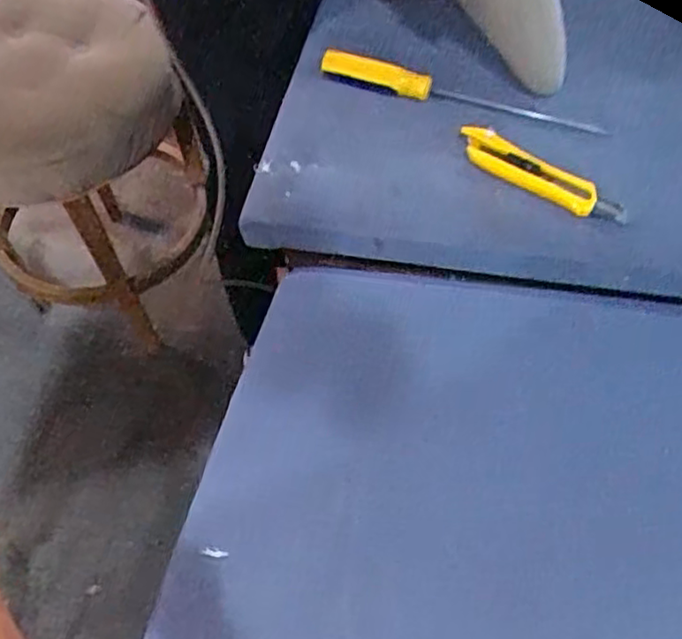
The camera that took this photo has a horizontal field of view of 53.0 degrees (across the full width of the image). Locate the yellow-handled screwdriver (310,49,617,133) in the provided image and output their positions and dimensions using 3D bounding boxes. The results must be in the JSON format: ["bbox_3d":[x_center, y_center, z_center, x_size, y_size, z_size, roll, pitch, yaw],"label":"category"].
[{"bbox_3d":[0.109,-0.217,0.643,0.274,0.036,0.023,15,59,14],"label":"yellow-handled screwdriver"}]

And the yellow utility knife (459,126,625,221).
[{"bbox_3d":[0.169,-0.122,0.585,0.154,0.024,0.031,30,63,22],"label":"yellow utility knife"}]

